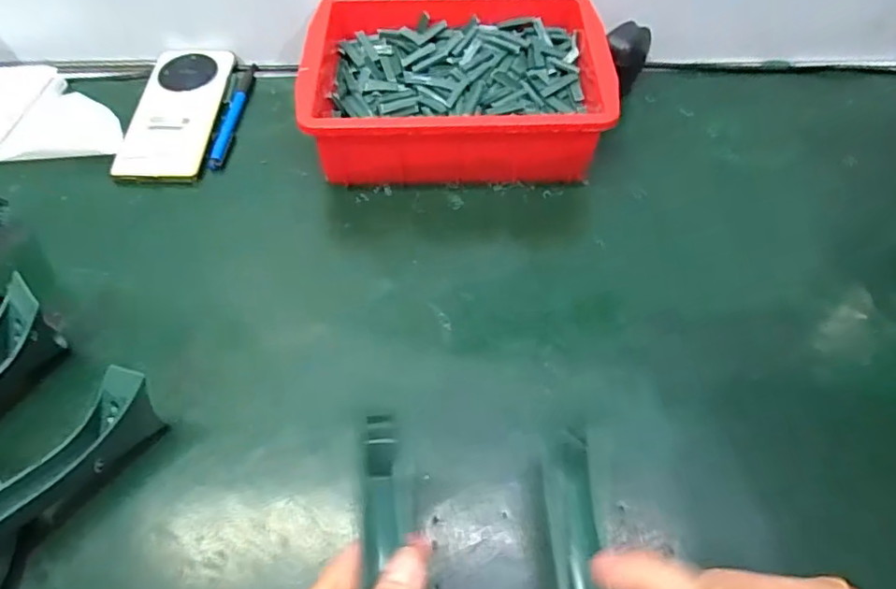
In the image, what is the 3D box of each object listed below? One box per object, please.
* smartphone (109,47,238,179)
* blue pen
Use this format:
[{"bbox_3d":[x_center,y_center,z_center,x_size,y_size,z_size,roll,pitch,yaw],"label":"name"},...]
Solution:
[{"bbox_3d":[-0.247,-0.167,0.517,0.072,0.006,0.157,3,62,-1],"label":"smartphone"},{"bbox_3d":[-0.199,-0.168,0.526,0.013,0.008,0.132,2,57,2],"label":"blue pen"}]

